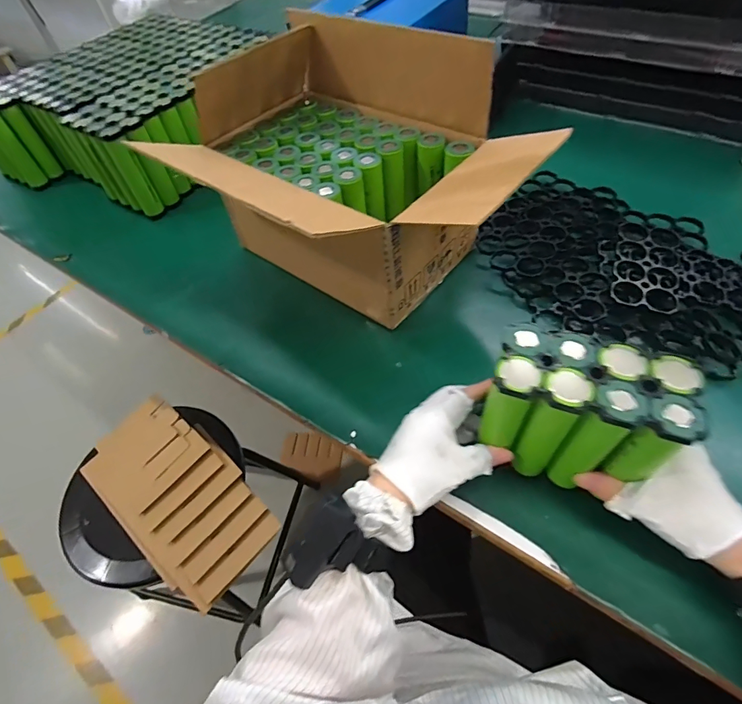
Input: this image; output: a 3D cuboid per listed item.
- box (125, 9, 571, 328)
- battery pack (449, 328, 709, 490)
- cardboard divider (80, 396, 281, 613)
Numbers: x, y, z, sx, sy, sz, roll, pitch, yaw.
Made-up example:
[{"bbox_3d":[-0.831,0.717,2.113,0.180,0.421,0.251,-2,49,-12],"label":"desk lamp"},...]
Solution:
[{"bbox_3d":[-0.029,-0.184,0.479,0.377,0.234,0.273,33,63,25],"label":"box"},{"bbox_3d":[0.164,0.052,0.339,0.142,0.126,0.069,17,58,16],"label":"battery pack"},{"bbox_3d":[-0.330,0.227,0.679,0.376,0.030,0.177,32,63,24],"label":"cardboard divider"}]

